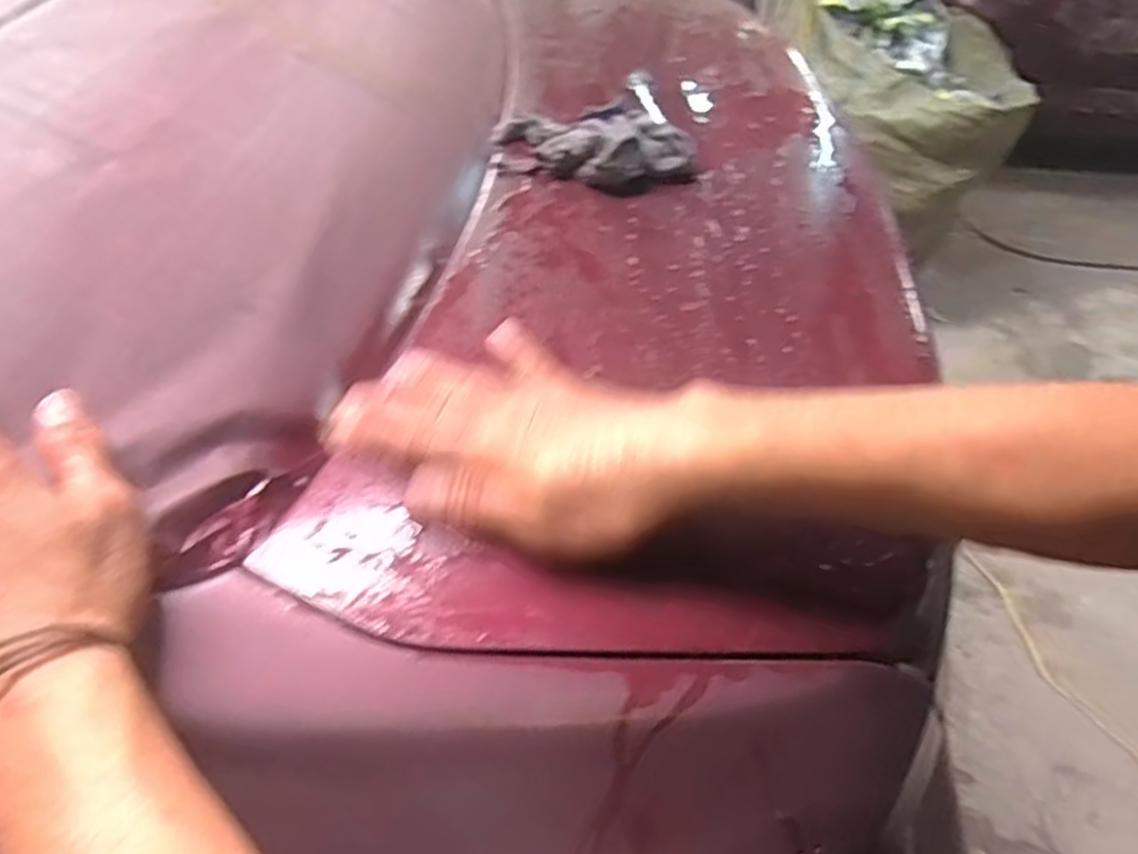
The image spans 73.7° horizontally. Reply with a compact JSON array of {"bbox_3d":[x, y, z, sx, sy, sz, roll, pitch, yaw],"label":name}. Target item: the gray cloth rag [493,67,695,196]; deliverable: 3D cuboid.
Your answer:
[{"bbox_3d":[0.022,-0.253,0.658,0.177,0.054,0.108,-4,45,-2],"label":"gray cloth rag"}]

